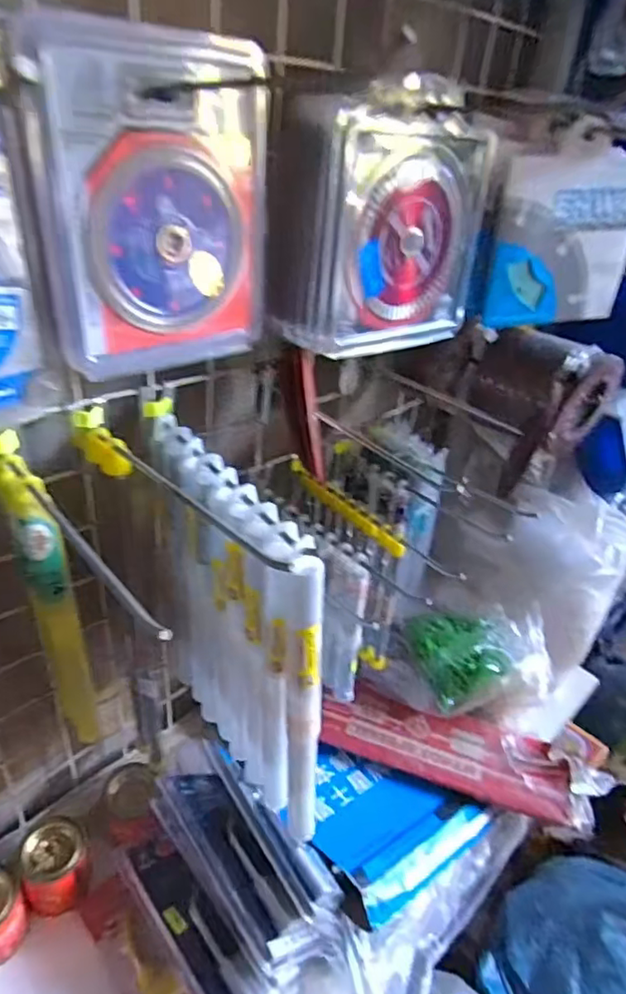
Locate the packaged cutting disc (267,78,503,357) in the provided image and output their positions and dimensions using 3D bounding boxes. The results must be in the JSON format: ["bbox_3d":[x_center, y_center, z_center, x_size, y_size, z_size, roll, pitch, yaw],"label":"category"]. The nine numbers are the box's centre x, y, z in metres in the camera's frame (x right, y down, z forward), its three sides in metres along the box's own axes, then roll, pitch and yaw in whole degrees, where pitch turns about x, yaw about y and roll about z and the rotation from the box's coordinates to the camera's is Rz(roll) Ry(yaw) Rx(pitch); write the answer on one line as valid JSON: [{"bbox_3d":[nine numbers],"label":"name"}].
[{"bbox_3d":[0.049,-0.210,0.447,0.174,0.171,0.073,-22,41,-35],"label":"packaged cutting disc"}]

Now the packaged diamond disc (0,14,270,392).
[{"bbox_3d":[-0.086,-0.165,0.348,0.142,0.175,0.011,-20,40,-33],"label":"packaged diamond disc"}]

